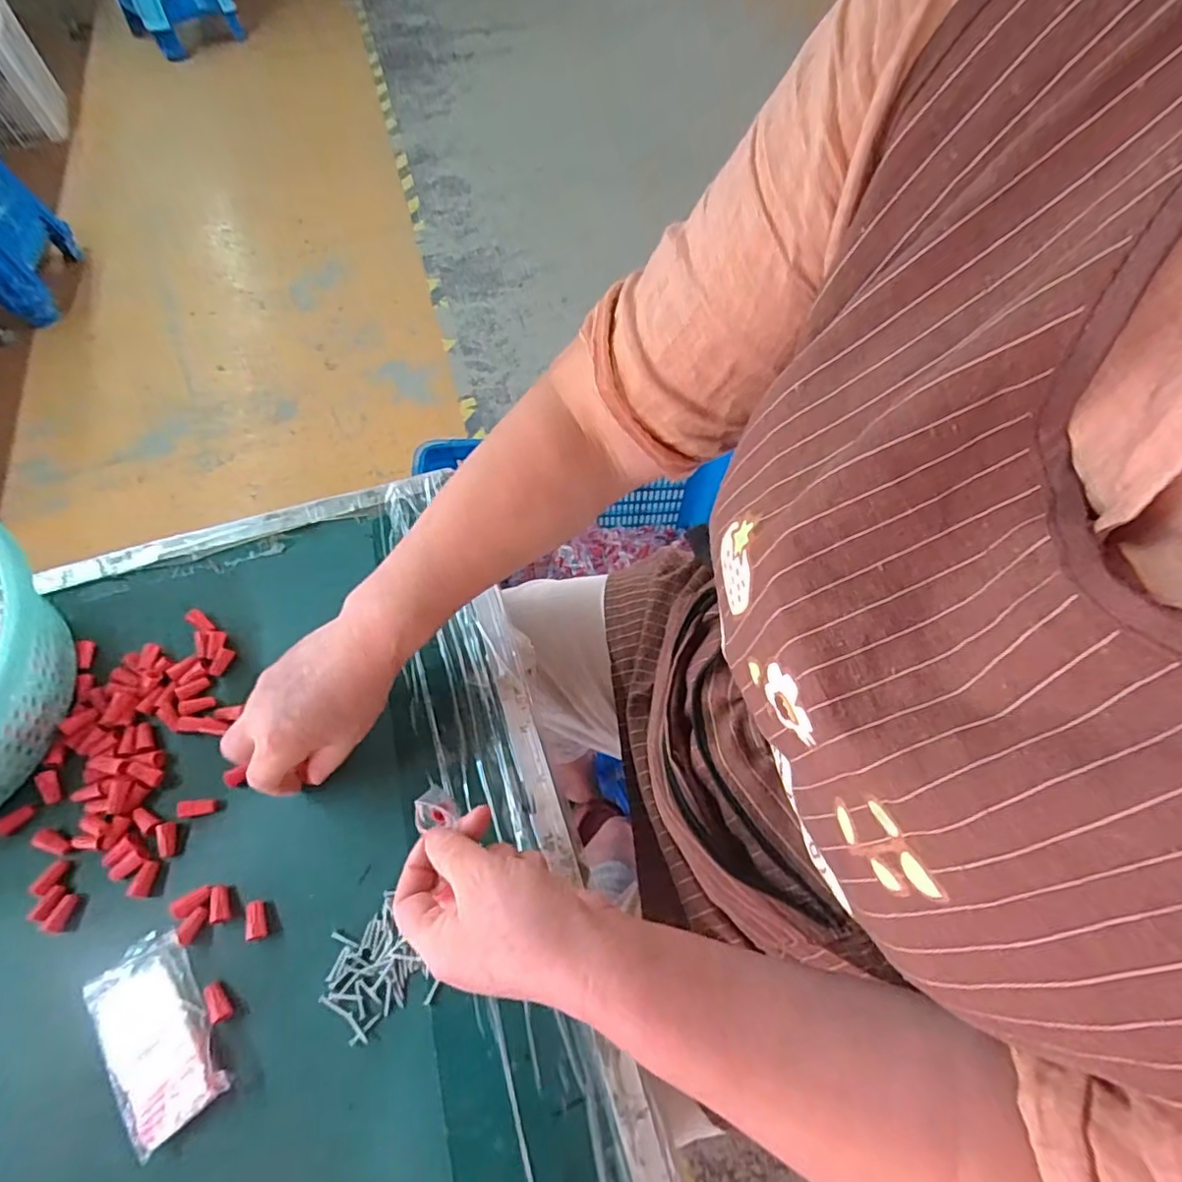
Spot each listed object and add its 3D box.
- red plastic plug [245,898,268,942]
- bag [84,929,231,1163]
[{"bbox_3d":[-0.220,0.215,0.387,0.012,0.008,0.024,-21,65,-11],"label":"red plastic plug"},{"bbox_3d":[-0.266,0.270,0.359,0.061,0.008,0.103,-33,68,-16],"label":"bag"}]

